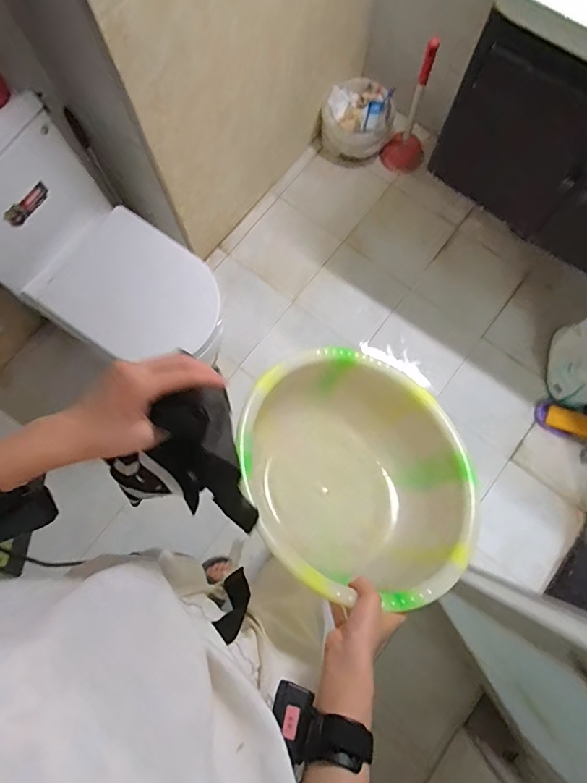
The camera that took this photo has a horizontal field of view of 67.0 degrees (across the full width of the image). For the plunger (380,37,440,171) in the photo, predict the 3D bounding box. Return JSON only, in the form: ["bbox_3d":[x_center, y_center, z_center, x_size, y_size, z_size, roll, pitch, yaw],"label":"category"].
[{"bbox_3d":[0.396,-0.915,1.425,0.144,0.481,0.112,20,77,2],"label":"plunger"}]

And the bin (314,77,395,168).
[{"bbox_3d":[0.215,-0.953,1.579,0.260,0.209,0.234,6,77,-2],"label":"bin"}]

